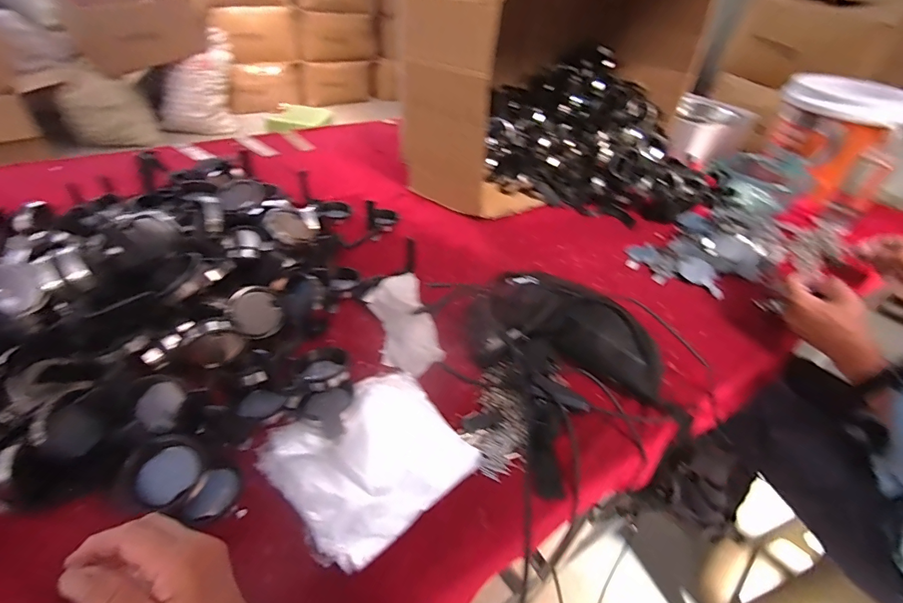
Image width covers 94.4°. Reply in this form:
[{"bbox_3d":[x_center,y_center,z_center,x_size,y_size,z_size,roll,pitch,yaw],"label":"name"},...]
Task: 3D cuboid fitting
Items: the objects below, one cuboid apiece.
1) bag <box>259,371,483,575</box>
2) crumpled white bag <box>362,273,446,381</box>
[{"bbox_3d":[-0.092,0.173,0.478,0.192,0.019,0.183,-29,51,-33],"label":"bag"},{"bbox_3d":[-0.074,0.021,0.622,0.077,0.060,0.186,-11,43,-18],"label":"crumpled white bag"}]

